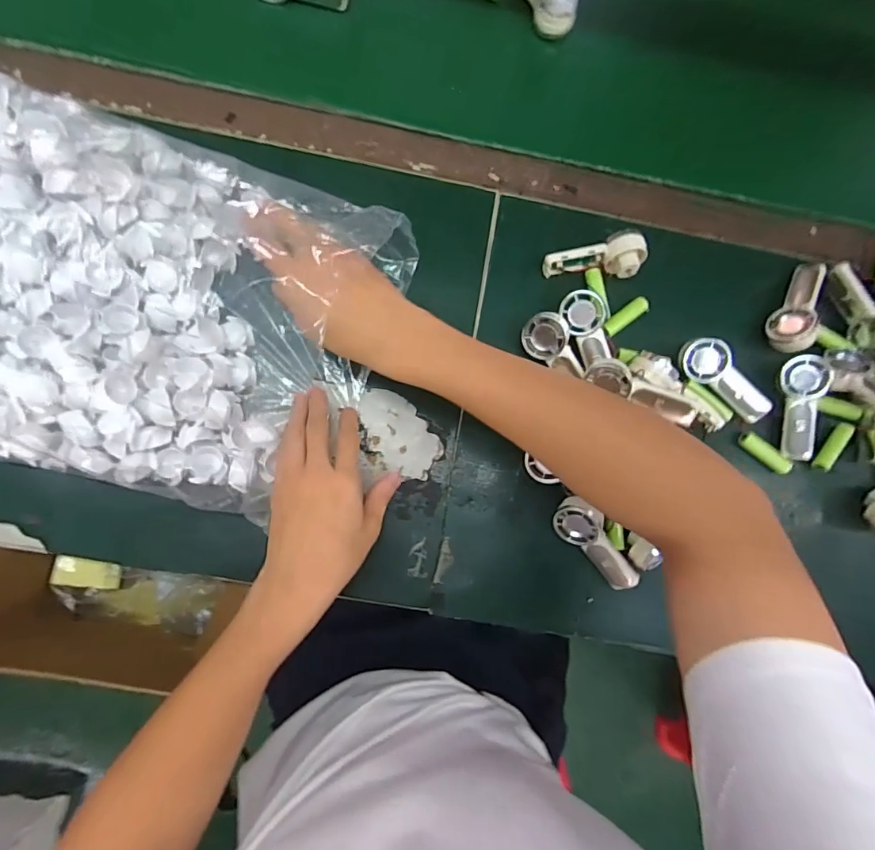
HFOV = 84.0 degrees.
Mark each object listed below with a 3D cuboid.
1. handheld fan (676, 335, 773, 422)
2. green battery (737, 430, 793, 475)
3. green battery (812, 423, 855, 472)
[{"bbox_3d":[0.269,-0.043,0.452,0.096,0.028,0.039,35,81,0],"label":"handheld fan"},{"bbox_3d":[0.311,0.027,0.462,0.051,0.014,0.015,33,81,-1],"label":"green battery"},{"bbox_3d":[0.382,0.021,0.470,0.012,0.018,0.057,37,81,0],"label":"green battery"}]

